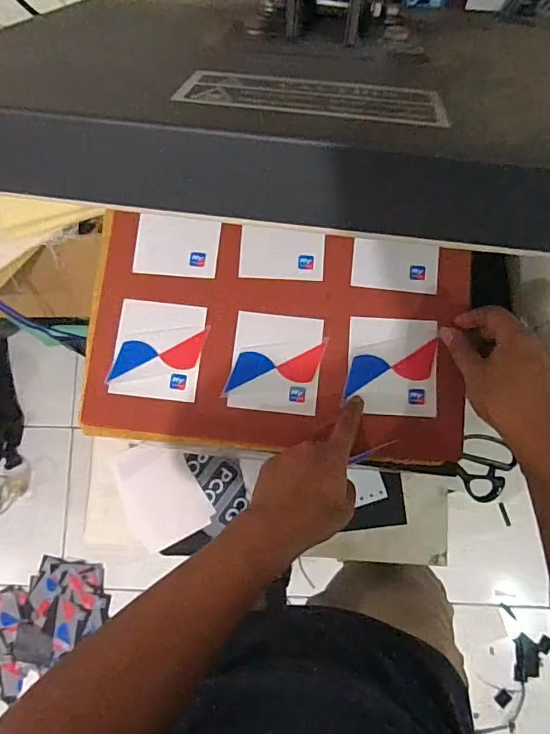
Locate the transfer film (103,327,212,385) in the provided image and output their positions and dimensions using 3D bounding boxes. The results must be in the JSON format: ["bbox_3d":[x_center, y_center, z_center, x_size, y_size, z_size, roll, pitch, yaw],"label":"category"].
[{"bbox_3d":[-0.120,-0.014,0.501,0.103,0.005,0.048,-9,80,-3],"label":"transfer film"}]

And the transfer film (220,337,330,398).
[{"bbox_3d":[0.000,-0.001,0.500,0.108,0.004,0.047,-9,82,2],"label":"transfer film"}]

